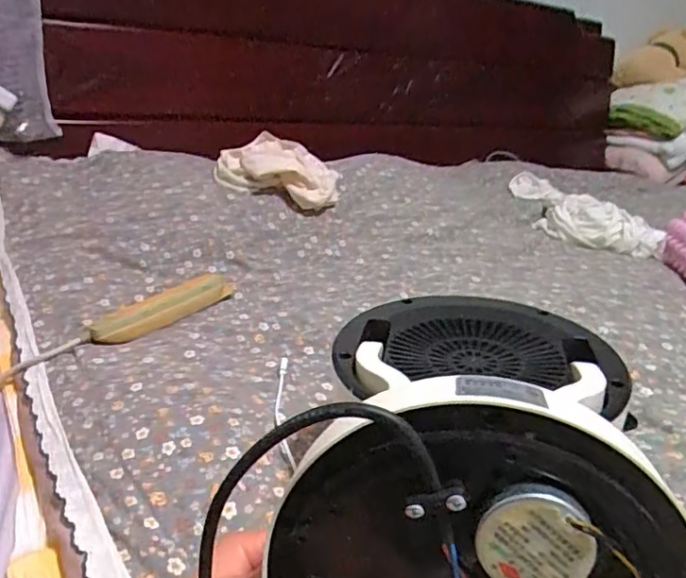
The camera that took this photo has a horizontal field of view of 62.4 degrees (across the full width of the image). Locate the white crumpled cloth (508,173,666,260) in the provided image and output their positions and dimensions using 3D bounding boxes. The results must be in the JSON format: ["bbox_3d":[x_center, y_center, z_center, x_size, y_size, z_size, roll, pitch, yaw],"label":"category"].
[{"bbox_3d":[0.508,-0.190,1.268,0.201,0.069,0.475,5,21,-1],"label":"white crumpled cloth"}]

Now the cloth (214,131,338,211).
[{"bbox_3d":[-0.109,-0.198,0.954,0.197,0.096,0.096,3,21,-6],"label":"cloth"}]

